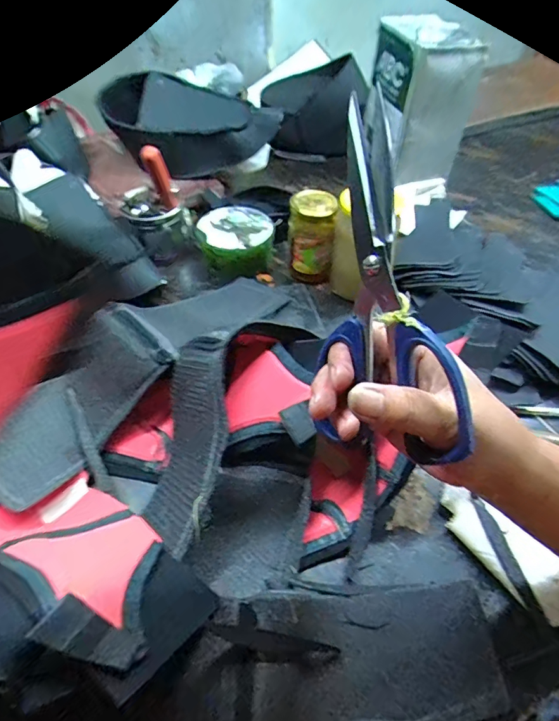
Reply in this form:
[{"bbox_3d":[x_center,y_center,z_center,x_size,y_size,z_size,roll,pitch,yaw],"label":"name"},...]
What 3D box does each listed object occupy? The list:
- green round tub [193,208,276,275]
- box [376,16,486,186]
[{"bbox_3d":[-0.061,-0.171,0.626,0.102,0.048,0.101,1,50,-1],"label":"green round tub"},{"bbox_3d":[0.223,-0.394,0.711,0.120,0.210,0.122,-6,51,-6],"label":"box"}]

